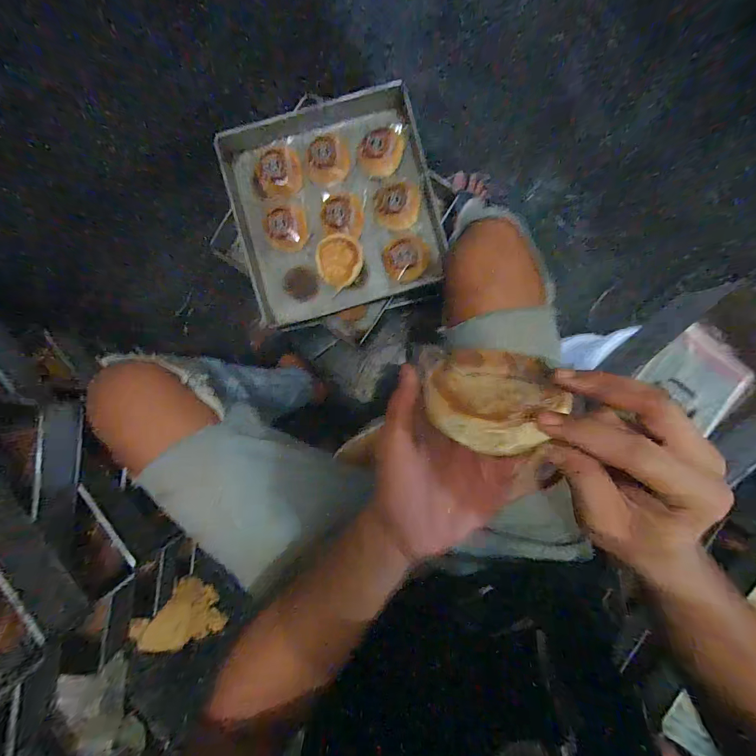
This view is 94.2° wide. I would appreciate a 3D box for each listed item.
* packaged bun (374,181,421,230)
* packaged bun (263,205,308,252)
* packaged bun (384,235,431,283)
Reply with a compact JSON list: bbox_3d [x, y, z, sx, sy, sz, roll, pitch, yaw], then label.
[{"bbox_3d":[0.041,-0.359,0.734,0.097,0.036,0.095,-2,91,2],"label":"packaged bun"},{"bbox_3d":[-0.195,-0.317,0.744,0.081,0.031,0.086,-5,91,2],"label":"packaged bun"},{"bbox_3d":[0.065,-0.256,0.752,0.096,0.031,0.086,-21,91,2],"label":"packaged bun"}]

